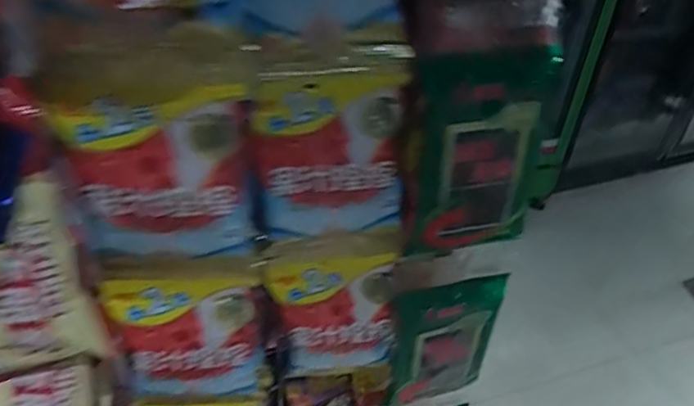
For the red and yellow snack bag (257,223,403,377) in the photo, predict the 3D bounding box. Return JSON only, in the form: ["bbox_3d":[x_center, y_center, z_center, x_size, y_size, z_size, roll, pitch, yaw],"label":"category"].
[{"bbox_3d":[-0.012,0.077,0.426,0.094,0.132,0.022,1,38,-4],"label":"red and yellow snack bag"}]

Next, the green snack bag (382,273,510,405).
[{"bbox_3d":[0.076,0.109,0.450,0.085,0.124,0.018,-5,39,-11],"label":"green snack bag"}]

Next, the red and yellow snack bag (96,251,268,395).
[{"bbox_3d":[-0.105,0.080,0.381,0.093,0.126,0.032,-8,40,-15],"label":"red and yellow snack bag"}]

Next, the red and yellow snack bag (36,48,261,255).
[{"bbox_3d":[-0.098,-0.022,0.303,0.093,0.116,0.036,-9,40,-16],"label":"red and yellow snack bag"}]

